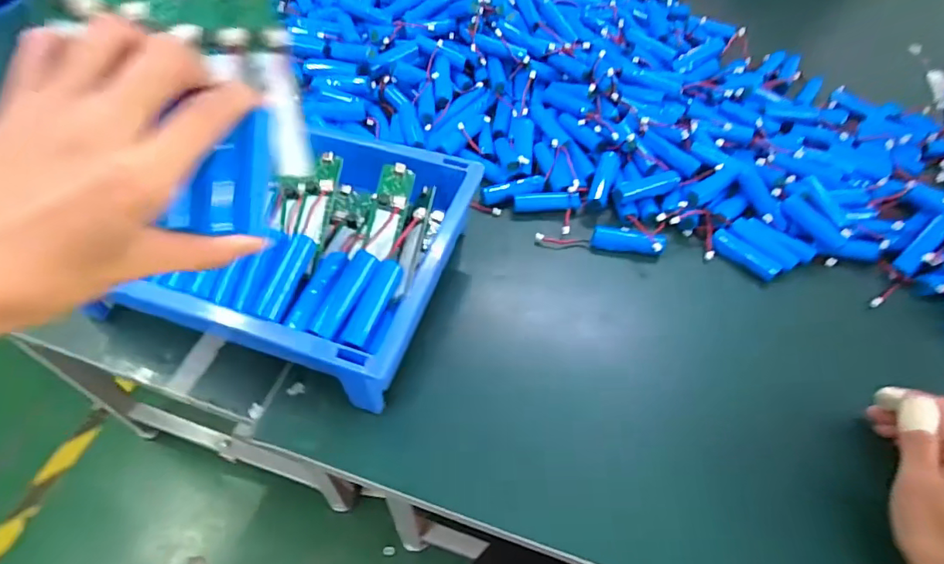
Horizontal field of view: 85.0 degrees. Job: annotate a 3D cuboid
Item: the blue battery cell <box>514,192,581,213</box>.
[{"bbox_3d":[0.078,-0.080,0.524,0.069,0.017,0.023,0,55,-4],"label":"blue battery cell"}]

